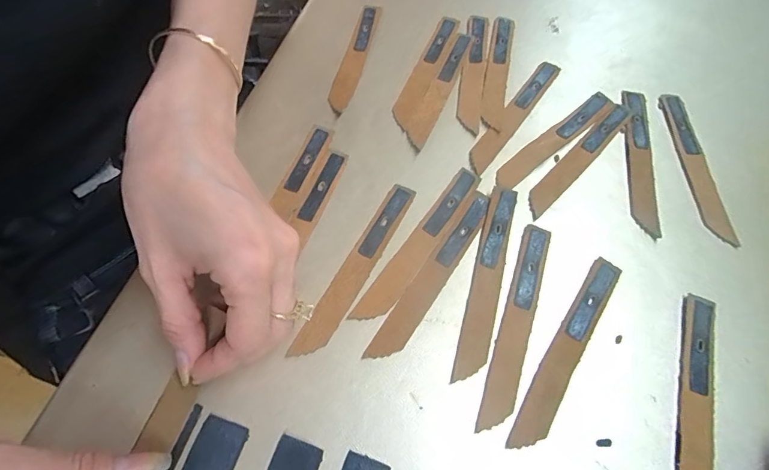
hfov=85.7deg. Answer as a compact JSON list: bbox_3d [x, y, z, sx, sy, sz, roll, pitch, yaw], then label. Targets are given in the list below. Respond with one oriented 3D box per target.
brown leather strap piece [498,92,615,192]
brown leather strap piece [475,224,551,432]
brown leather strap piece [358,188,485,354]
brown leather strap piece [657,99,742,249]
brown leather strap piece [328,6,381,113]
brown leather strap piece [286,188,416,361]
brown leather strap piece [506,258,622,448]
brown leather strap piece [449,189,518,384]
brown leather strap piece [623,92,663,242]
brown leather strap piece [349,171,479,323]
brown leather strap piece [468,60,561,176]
[{"bbox_3d":[0.123,-0.069,0.298,0.119,0.004,0.016,-37,79,-16],"label":"brown leather strap piece"},{"bbox_3d":[0.077,0.049,0.239,0.018,0.004,0.124,20,64,7],"label":"brown leather strap piece"},{"bbox_3d":[0.031,0.023,0.252,0.017,0.005,0.126,32,66,13],"label":"brown leather strap piece"},{"bbox_3d":[0.221,-0.050,0.295,0.018,0.004,0.124,-3,65,4],"label":"brown leather strap piece"},{"bbox_3d":[-0.023,-0.144,0.331,0.020,0.004,0.117,12,63,3],"label":"brown leather strap piece"},{"bbox_3d":[-0.016,0.018,0.251,0.017,0.004,0.124,27,65,10],"label":"brown leather strap piece"},{"bbox_3d":[0.104,0.063,0.234,0.015,0.004,0.123,33,66,13],"label":"brown leather strap piece"},{"bbox_3d":[0.062,0.026,0.250,0.017,0.008,0.124,16,63,5],"label":"brown leather strap piece"},{"bbox_3d":[0.182,-0.055,0.295,0.019,0.004,0.125,11,63,2],"label":"brown leather strap piece"},{"bbox_3d":[0.024,0.003,0.260,0.016,0.004,0.125,33,66,13],"label":"brown leather strap piece"},{"bbox_3d":[0.098,-0.091,0.311,0.017,0.006,0.124,35,66,14],"label":"brown leather strap piece"}]

